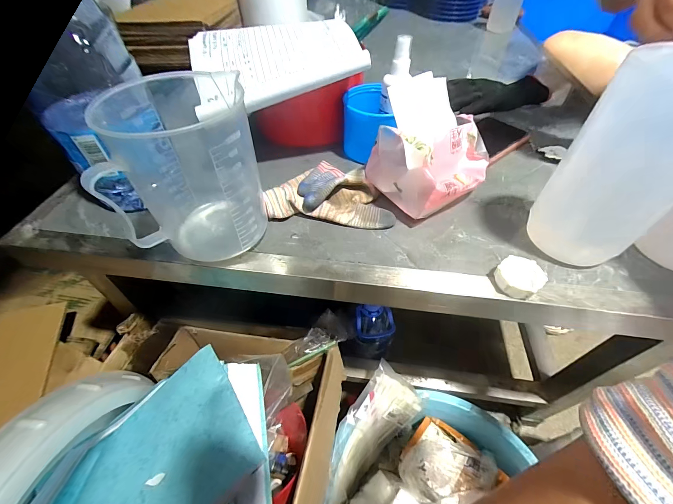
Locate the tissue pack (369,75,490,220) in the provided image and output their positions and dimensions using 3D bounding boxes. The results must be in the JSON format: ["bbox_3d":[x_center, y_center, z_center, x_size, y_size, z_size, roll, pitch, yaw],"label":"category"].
[{"bbox_3d":[0.109,-0.115,0.342,0.119,0.113,0.104,-30,58,-26],"label":"tissue pack"}]

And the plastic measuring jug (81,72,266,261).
[{"bbox_3d":[-0.136,-0.070,0.295,0.117,0.121,0.118,-12,51,-14],"label":"plastic measuring jug"}]

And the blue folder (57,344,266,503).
[{"bbox_3d":[-0.222,0.254,0.322,0.277,0.018,0.202,-43,35,-17],"label":"blue folder"}]

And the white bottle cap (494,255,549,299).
[{"bbox_3d":[0.170,0.024,0.286,0.038,0.019,0.037,2,49,-2],"label":"white bottle cap"}]

